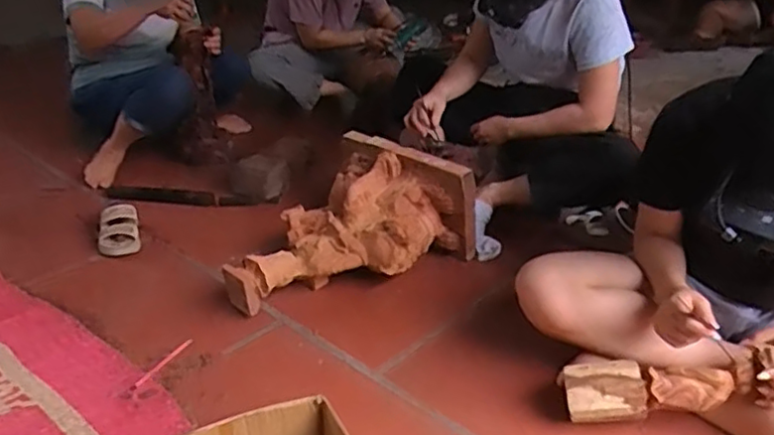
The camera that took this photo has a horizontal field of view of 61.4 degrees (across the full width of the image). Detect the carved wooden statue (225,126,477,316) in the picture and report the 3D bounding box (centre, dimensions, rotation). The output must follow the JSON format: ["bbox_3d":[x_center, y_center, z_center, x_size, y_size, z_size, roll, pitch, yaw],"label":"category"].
[{"bbox_3d":[-0.114,0.017,1.401,0.514,0.203,0.347,-22,34,-36],"label":"carved wooden statue"}]

